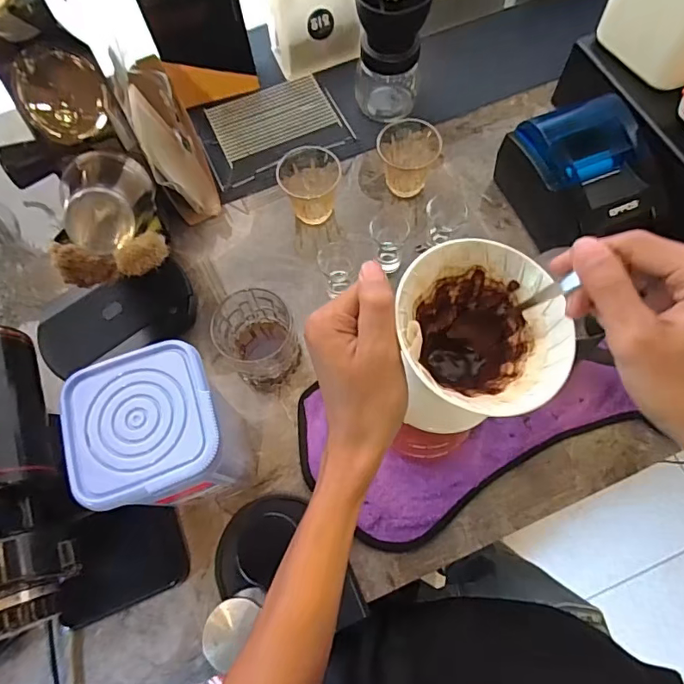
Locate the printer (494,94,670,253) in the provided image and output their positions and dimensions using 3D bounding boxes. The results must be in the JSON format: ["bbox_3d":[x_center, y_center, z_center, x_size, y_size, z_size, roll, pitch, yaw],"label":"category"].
[{"bbox_3d":[0.283,-0.181,0.571,0.143,0.104,0.160,-13,69,-2],"label":"printer"}]

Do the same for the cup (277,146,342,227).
[{"bbox_3d":[-0.038,-0.191,0.602,0.075,0.077,0.060,-8,69,0],"label":"cup"}]

